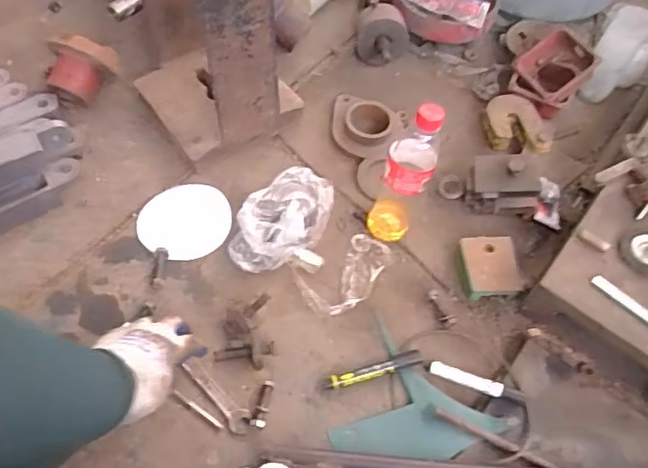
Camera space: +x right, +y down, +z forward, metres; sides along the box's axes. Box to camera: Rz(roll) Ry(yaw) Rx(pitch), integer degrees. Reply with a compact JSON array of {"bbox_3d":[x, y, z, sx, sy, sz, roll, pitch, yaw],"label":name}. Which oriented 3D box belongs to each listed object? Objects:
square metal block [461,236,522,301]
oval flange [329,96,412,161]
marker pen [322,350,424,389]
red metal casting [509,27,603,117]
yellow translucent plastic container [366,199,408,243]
[{"bbox_3d":[0.232,0.047,0.835,0.073,0.030,0.085,-2,58,-7],"label":"square metal block"},{"bbox_3d":[0.068,-0.177,0.961,0.125,0.033,0.119,20,58,8],"label":"oval flange"},{"bbox_3d":[0.063,0.175,0.755,0.129,0.018,0.018,-13,59,-13],"label":"marker pen"},{"bbox_3d":[0.397,-0.289,1.034,0.123,0.092,0.154,33,61,15],"label":"red metal casting"},{"bbox_3d":[0.093,-0.019,0.869,0.059,0.021,0.063,2,57,-4],"label":"yellow translucent plastic container"}]

